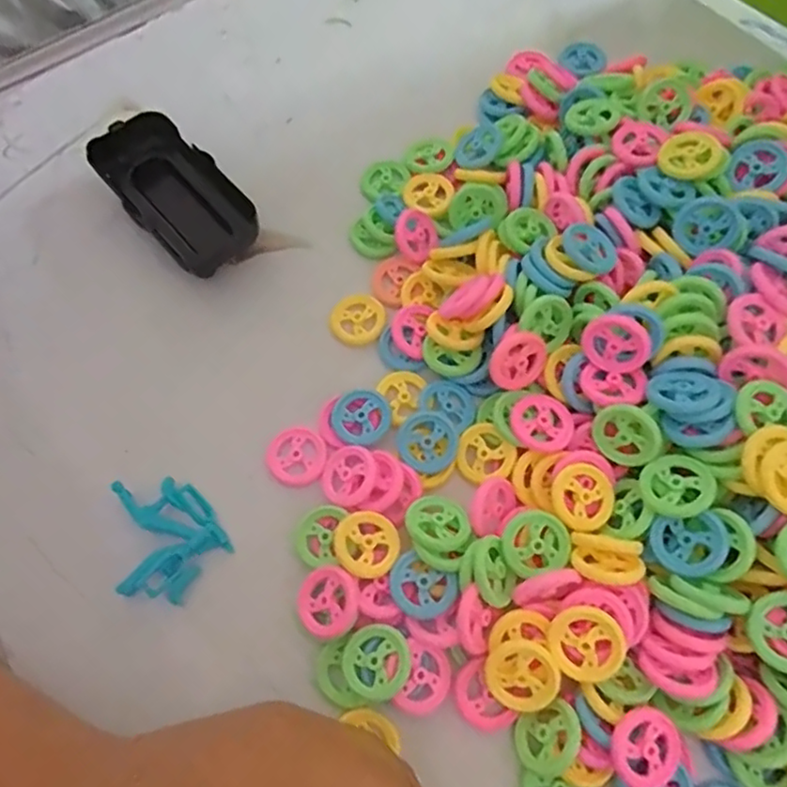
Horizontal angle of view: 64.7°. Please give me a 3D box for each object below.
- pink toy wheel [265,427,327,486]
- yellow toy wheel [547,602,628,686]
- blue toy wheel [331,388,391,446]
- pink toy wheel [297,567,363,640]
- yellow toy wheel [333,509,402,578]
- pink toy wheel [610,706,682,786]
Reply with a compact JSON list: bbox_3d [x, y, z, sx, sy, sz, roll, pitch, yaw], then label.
[{"bbox_3d":[-0.047,0.031,0.308,0.028,0.004,0.028,0,67,1],"label":"pink toy wheel"},{"bbox_3d":[0.078,0.102,0.253,0.029,0.005,0.029,0,88,16],"label":"yellow toy wheel"},{"bbox_3d":[-0.016,0.012,0.310,0.028,0.007,0.028,0,67,1],"label":"blue toy wheel"},{"bbox_3d":[-0.028,0.091,0.273,0.029,0.010,0.028,-48,62,1],"label":"pink toy wheel"},{"bbox_3d":[-0.012,0.068,0.281,0.029,0.006,0.029,0,67,1],"label":"yellow toy wheel"},{"bbox_3d":[0.100,0.141,0.245,0.028,0.005,0.029,-31,86,-11],"label":"pink toy wheel"}]

